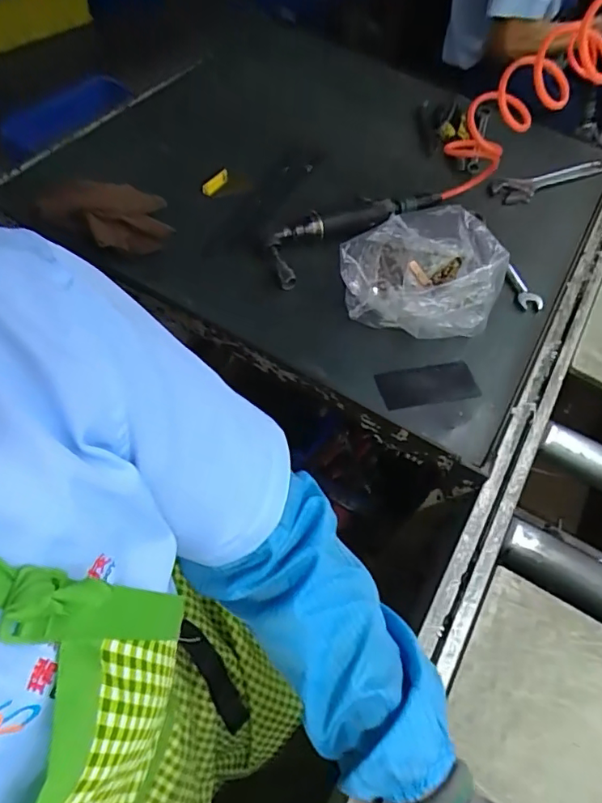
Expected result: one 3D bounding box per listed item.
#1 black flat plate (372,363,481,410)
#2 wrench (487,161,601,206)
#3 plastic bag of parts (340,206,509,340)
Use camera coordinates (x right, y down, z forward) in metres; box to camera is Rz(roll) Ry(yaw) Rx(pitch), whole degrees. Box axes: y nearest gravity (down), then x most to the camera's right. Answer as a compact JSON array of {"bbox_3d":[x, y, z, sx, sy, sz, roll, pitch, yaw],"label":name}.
[{"bbox_3d":[0.154,-0.018,0.625,0.121,0.009,0.053,-10,59,-11],"label":"black flat plate"},{"bbox_3d":[0.418,-0.378,0.875,0.237,0.029,0.054,-25,63,-20],"label":"wrench"},{"bbox_3d":[0.155,-0.160,0.661,0.186,0.097,0.156,26,58,10],"label":"plastic bag of parts"}]

